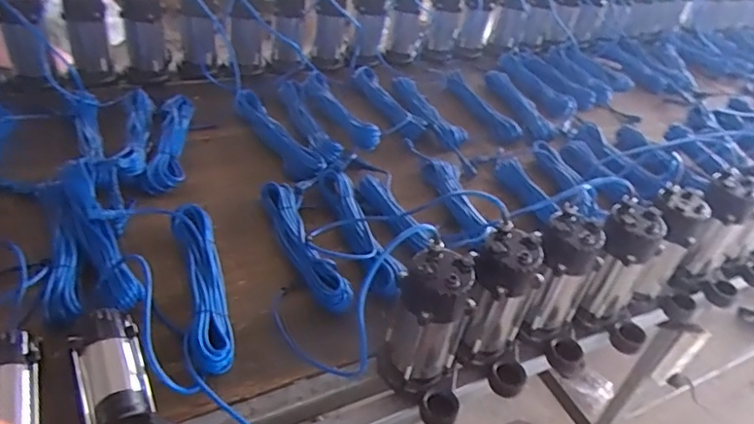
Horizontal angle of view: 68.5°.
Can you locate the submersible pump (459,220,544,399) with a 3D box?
[{"bbox_3d":[0.202,0.151,0.865,0.133,0.224,0.125,21,40,13],"label":"submersible pump"}]

